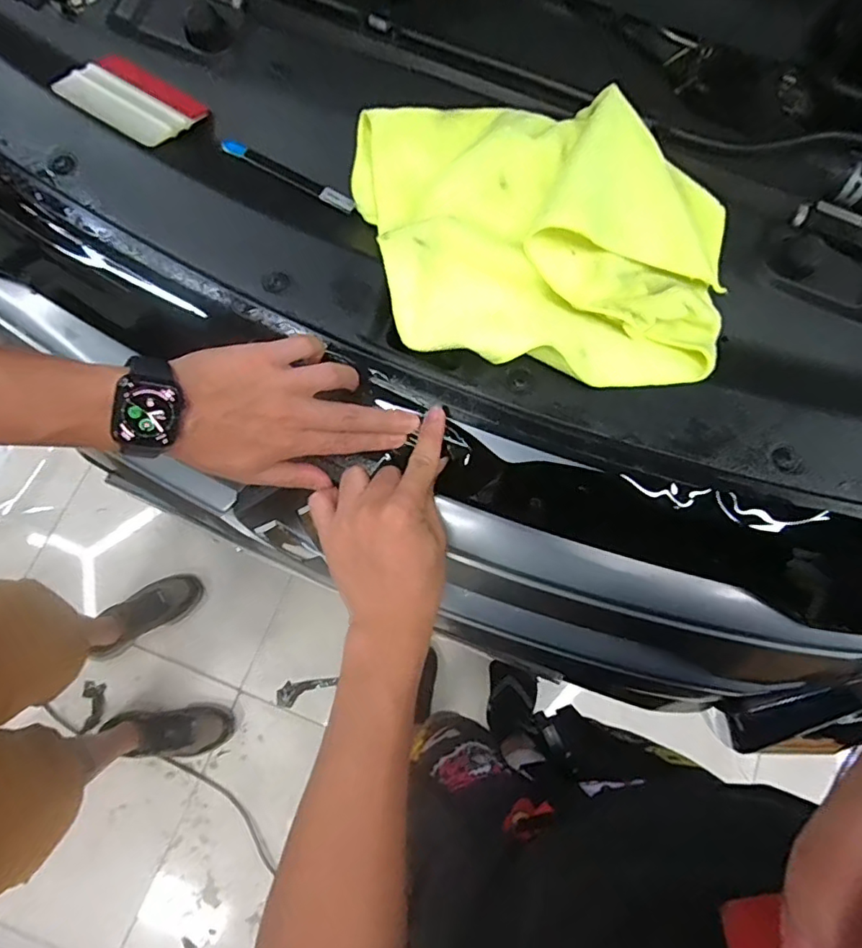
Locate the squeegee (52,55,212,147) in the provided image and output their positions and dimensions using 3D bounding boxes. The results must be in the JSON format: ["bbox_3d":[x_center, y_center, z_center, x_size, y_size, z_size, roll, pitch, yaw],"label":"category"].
[{"bbox_3d":[-0.255,-0.317,0.474,0.104,0.017,0.067,30,76,6],"label":"squeegee"}]

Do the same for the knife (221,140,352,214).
[{"bbox_3d":[-0.121,-0.257,0.477,0.133,0.010,0.016,31,76,6],"label":"knife"}]

